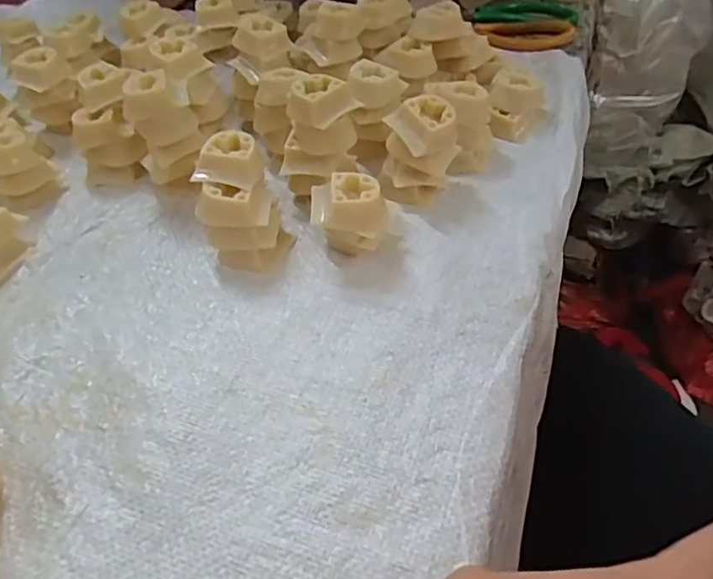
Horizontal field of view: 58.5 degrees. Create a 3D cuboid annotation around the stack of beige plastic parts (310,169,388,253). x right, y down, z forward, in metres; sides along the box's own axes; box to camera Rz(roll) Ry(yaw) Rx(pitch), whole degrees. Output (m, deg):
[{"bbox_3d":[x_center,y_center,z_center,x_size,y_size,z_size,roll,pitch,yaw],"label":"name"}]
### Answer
[{"bbox_3d":[-0.003,-0.042,0.392,0.043,0.048,0.032,-3,44,3],"label":"stack of beige plastic parts"}]

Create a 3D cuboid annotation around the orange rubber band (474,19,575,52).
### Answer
[{"bbox_3d":[0.162,-0.244,0.607,0.088,0.006,0.060,0,45,3],"label":"orange rubber band"}]

